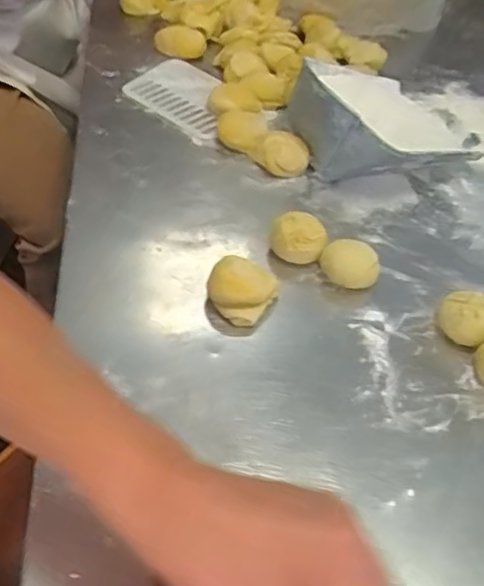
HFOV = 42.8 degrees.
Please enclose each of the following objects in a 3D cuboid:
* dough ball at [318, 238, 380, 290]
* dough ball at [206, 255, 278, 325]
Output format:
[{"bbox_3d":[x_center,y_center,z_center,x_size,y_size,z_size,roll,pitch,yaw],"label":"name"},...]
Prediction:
[{"bbox_3d":[0.089,-0.024,0.506,0.045,0.025,0.036,29,49,19],"label":"dough ball"},{"bbox_3d":[-0.003,0.000,0.475,0.050,0.033,0.041,22,47,14],"label":"dough ball"}]

